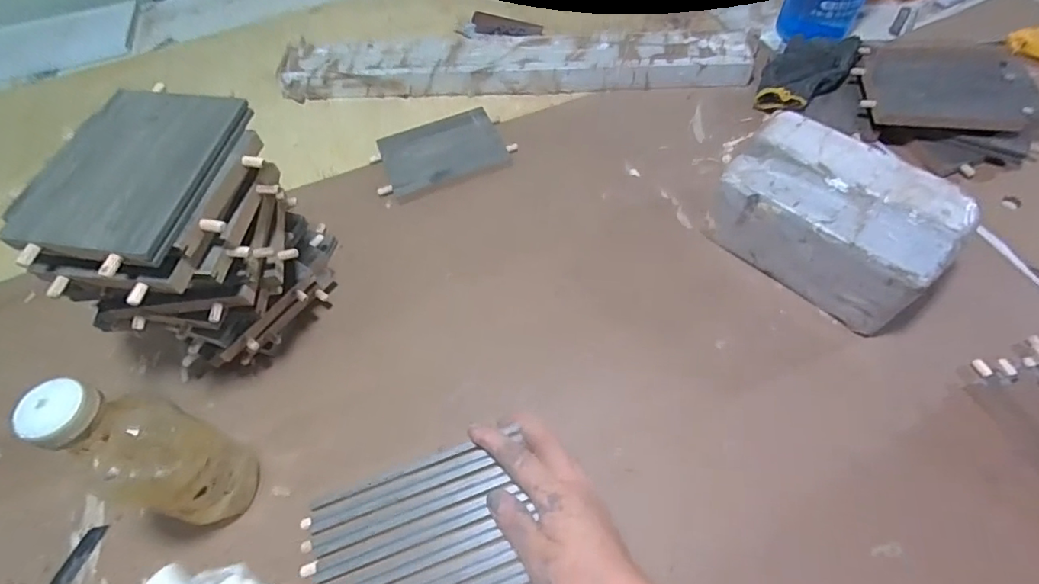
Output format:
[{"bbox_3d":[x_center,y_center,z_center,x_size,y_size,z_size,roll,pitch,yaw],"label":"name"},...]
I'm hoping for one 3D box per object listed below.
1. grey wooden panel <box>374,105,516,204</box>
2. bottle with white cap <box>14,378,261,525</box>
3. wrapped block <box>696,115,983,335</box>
[{"bbox_3d":[-0.102,-0.179,0.674,0.166,0.021,0.115,-22,59,-9],"label":"grey wooden panel"},{"bbox_3d":[-0.271,0.127,0.389,0.057,0.211,0.066,13,60,12],"label":"bottle with white cap"},{"bbox_3d":[0.309,-0.071,0.523,0.205,0.106,0.123,39,68,24],"label":"wrapped block"}]

